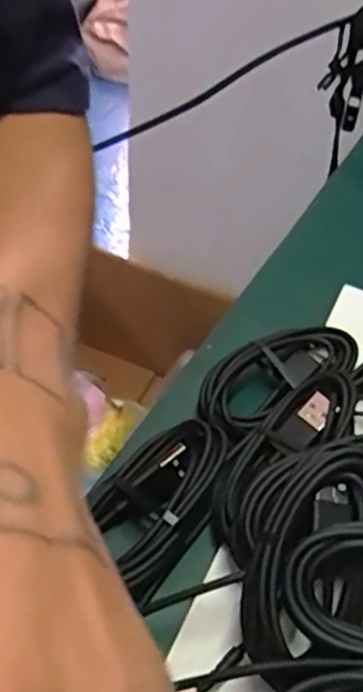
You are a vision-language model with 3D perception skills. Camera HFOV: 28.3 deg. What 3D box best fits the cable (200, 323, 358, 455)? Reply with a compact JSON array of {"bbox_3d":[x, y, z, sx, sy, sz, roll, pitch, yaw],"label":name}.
[{"bbox_3d":[0.040,0.012,0.302,0.073,0.022,0.038,-22,50,-19],"label":"cable"}]

